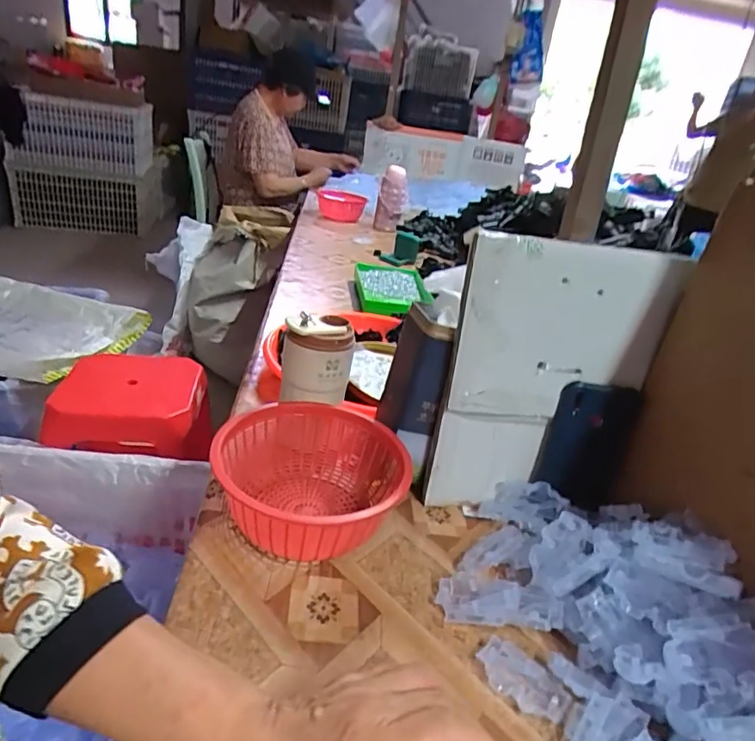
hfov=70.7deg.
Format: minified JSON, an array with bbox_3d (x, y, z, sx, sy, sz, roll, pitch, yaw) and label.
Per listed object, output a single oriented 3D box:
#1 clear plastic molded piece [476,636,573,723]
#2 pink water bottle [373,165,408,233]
[{"bbox_3d":[0.109,0.235,0.406,0.034,0.012,0.069,-20,39,-39],"label":"clear plastic molded piece"},{"bbox_3d":[0.049,-0.596,1.823,0.101,0.183,0.110,8,29,1],"label":"pink water bottle"}]

